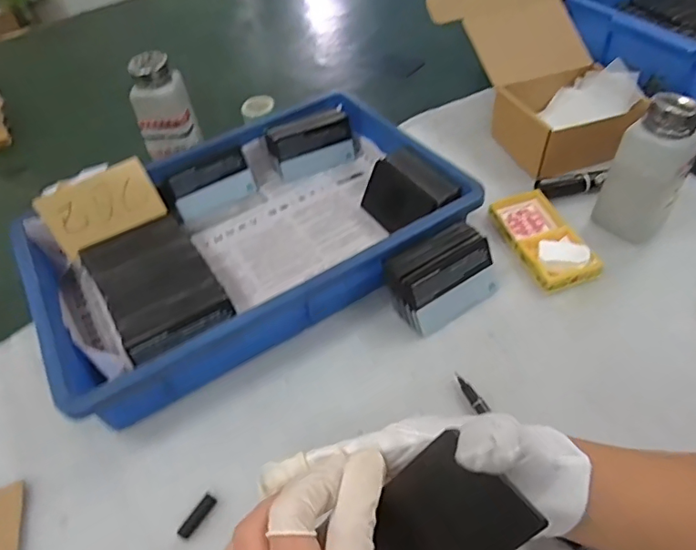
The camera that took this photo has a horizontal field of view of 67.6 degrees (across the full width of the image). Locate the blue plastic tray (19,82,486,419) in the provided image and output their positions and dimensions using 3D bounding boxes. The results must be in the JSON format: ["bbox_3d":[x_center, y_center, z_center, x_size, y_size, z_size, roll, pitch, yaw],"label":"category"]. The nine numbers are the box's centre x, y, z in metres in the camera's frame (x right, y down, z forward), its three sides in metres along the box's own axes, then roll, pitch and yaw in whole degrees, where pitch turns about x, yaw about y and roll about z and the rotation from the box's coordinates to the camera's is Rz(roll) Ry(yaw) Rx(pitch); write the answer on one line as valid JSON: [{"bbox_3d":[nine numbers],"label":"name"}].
[{"bbox_3d":[-0.092,-0.039,0.482,0.362,0.059,0.231,-27,51,-18],"label":"blue plastic tray"}]

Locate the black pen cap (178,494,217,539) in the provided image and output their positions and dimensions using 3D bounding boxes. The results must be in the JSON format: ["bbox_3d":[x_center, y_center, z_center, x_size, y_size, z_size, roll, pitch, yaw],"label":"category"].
[{"bbox_3d":[-0.099,0.159,0.343,0.007,0.006,0.030,24,54,24],"label":"black pen cap"}]

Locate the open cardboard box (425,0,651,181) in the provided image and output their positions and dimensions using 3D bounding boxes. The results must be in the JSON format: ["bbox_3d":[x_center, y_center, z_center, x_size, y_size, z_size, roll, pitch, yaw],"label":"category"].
[{"bbox_3d":[0.222,-0.230,0.581,0.174,0.136,0.231,-19,49,-12],"label":"open cardboard box"}]

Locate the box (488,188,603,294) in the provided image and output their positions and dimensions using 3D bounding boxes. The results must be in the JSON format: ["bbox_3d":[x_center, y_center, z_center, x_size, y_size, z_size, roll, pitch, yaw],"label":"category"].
[{"bbox_3d":[0.179,-0.038,0.483,0.058,0.018,0.115,-16,48,-9],"label":"box"}]

